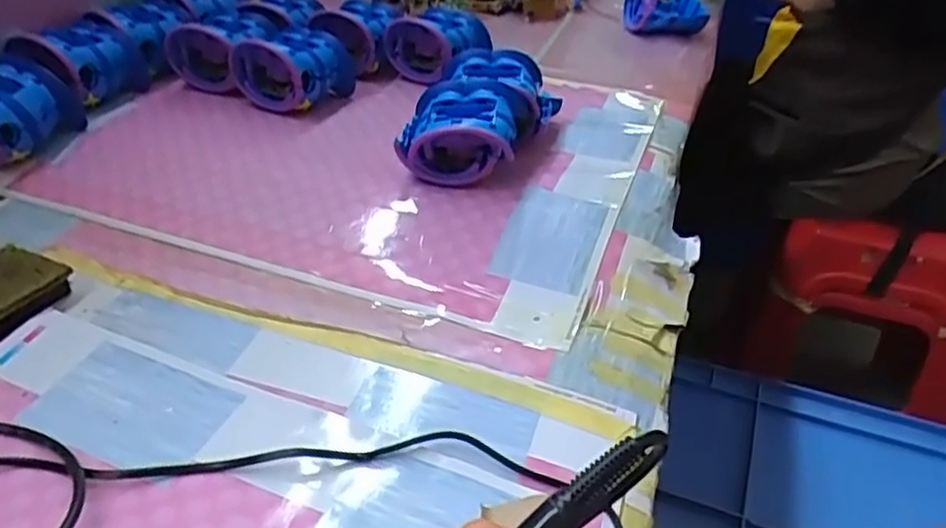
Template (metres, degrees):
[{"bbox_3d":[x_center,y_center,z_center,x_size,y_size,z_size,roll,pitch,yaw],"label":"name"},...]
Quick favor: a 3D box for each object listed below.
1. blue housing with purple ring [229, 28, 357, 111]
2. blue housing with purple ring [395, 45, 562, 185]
[{"bbox_3d":[-0.170,-0.191,0.706,0.089,0.064,0.088,15,39,16],"label":"blue housing with purple ring"},{"bbox_3d":[0.004,-0.123,0.635,0.105,0.073,0.174,14,38,15],"label":"blue housing with purple ring"}]

